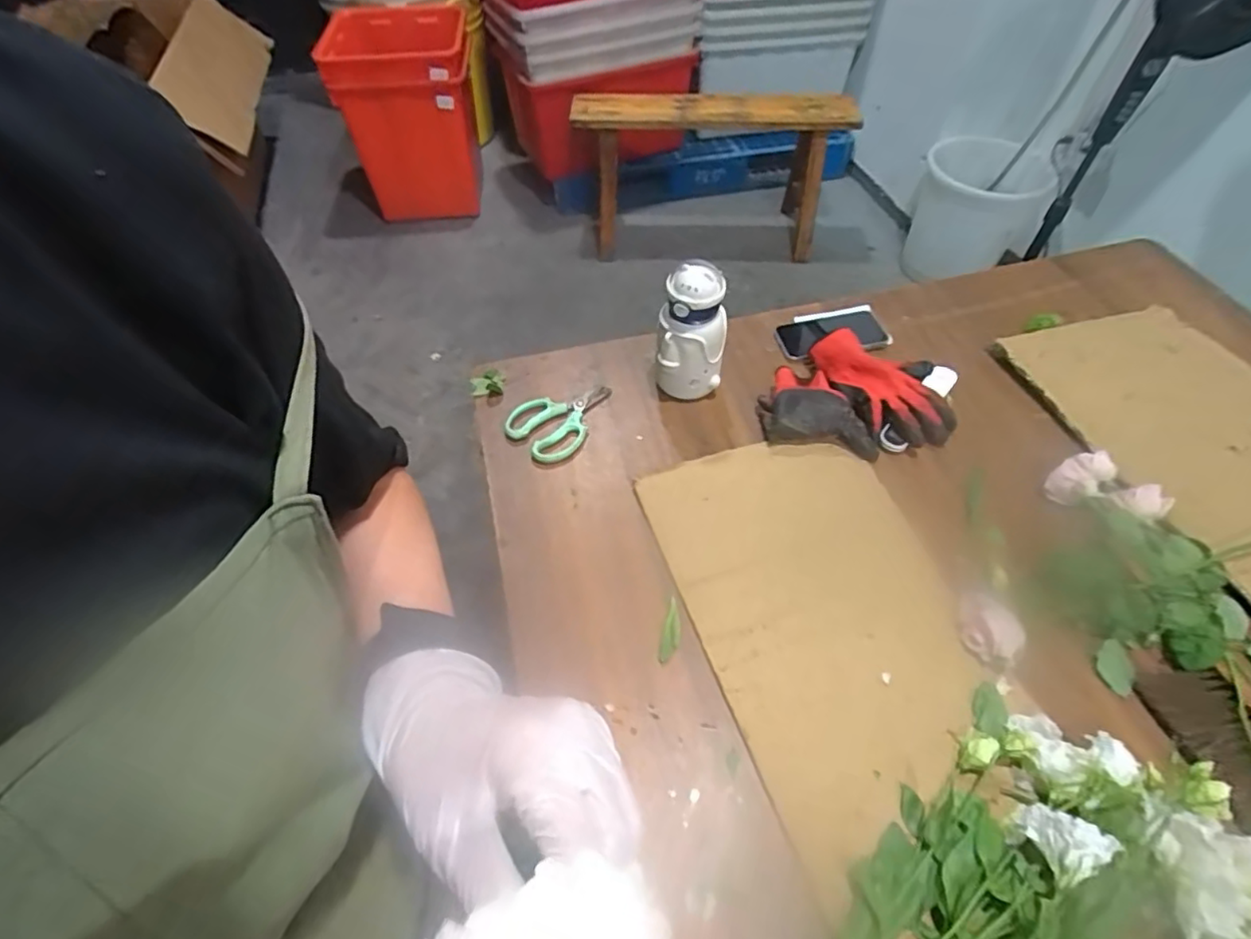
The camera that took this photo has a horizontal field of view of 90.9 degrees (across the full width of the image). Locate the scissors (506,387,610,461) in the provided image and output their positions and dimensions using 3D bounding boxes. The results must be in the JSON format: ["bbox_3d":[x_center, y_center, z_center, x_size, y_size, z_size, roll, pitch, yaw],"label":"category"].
[{"bbox_3d":[-0.084,-0.077,0.847,0.149,0.016,0.107,-38,60,-25],"label":"scissors"}]

